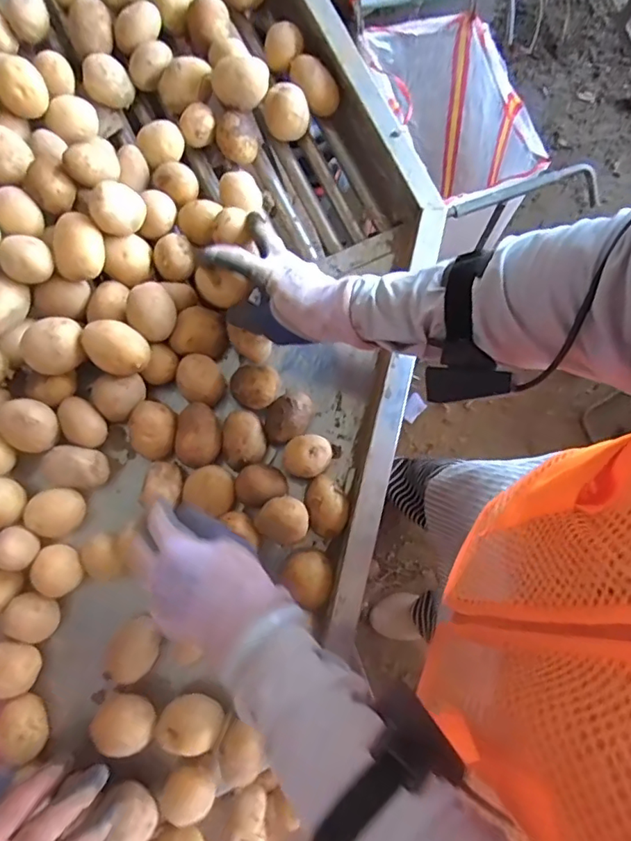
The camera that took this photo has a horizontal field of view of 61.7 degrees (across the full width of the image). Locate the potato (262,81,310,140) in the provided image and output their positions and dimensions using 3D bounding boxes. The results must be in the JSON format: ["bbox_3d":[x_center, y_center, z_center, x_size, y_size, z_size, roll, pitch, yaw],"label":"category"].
[{"bbox_3d":[-0.033,-0.339,0.590,0.050,0.047,0.047,0,76,-2],"label":"potato"}]

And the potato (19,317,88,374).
[{"bbox_3d":[-0.243,-0.067,0.494,0.053,0.044,0.044,-8,76,-4],"label":"potato"}]

